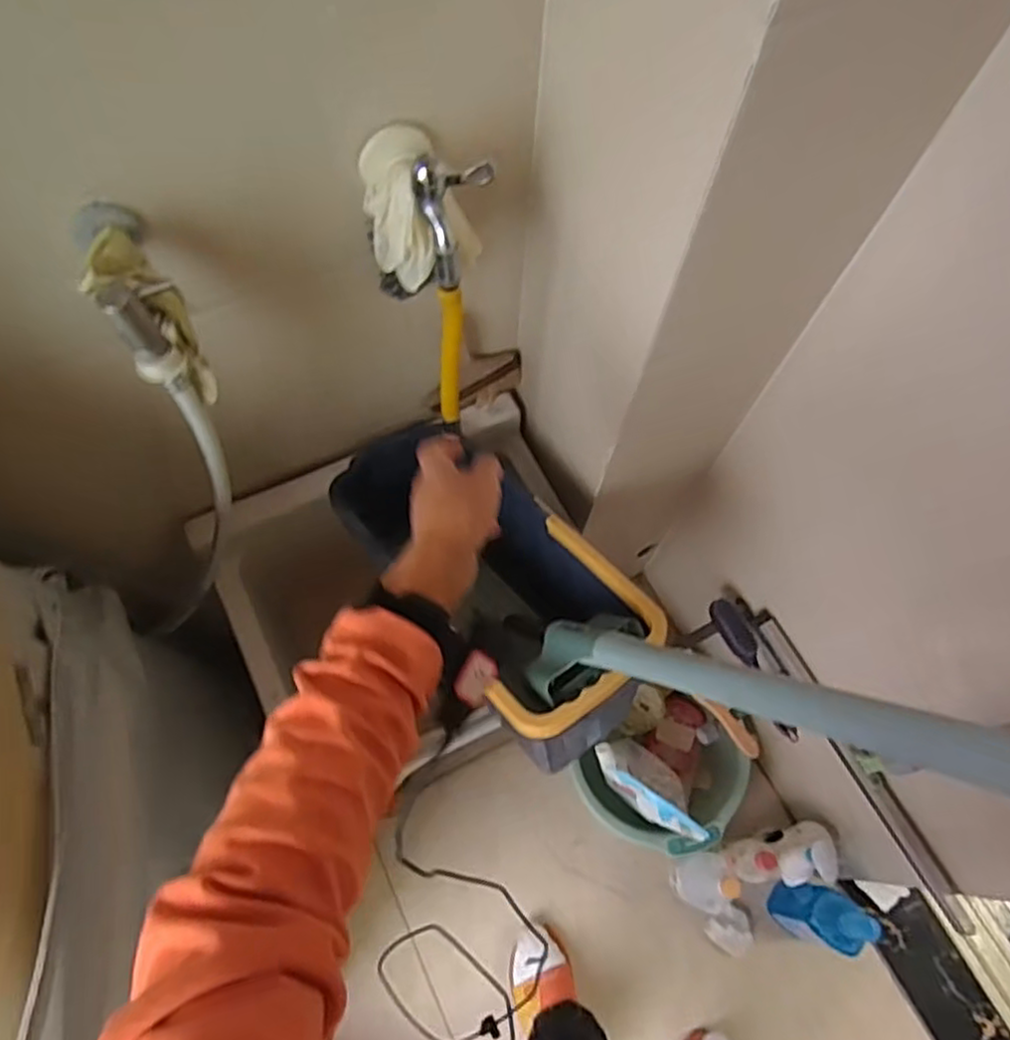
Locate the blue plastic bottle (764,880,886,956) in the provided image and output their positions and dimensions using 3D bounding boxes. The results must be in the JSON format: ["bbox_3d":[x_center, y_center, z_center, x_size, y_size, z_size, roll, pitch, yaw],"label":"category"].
[{"bbox_3d":[0.507,0.629,1.097,0.087,0.271,0.081,1,67,-2],"label":"blue plastic bottle"}]

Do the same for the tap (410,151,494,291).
[{"bbox_3d":[-0.041,-0.258,0.588,0.062,0.099,0.057,1,67,-2],"label":"tap"}]

